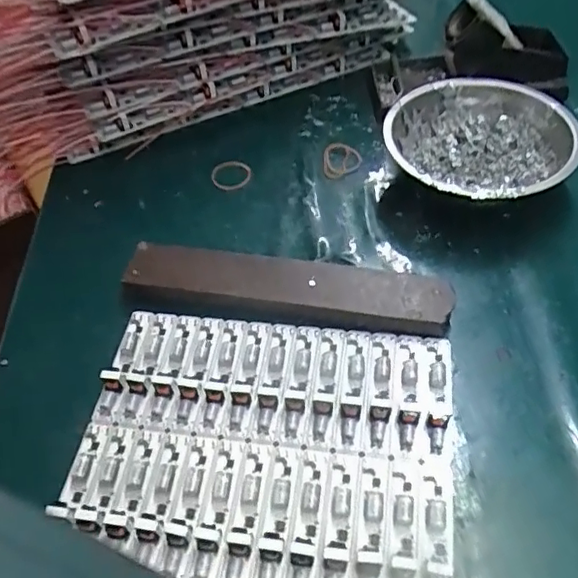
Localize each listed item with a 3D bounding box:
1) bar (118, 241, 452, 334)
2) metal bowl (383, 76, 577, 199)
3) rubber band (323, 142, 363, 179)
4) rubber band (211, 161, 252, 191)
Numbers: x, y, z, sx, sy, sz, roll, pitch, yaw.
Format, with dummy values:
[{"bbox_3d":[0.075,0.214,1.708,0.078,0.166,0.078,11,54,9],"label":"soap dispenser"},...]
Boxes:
[{"bbox_3d":[-0.004,-0.001,0.347,0.196,0.014,0.035,8,54,11],"label":"bar"},{"bbox_3d":[0.127,-0.092,0.390,0.119,0.041,0.123,-2,53,3],"label":"metal bowl"},{"bbox_3d":[0.040,-0.098,0.430,0.029,0.006,0.036,2,61,2],"label":"rubber band"},{"bbox_3d":[-0.043,-0.086,0.424,0.030,0.004,0.029,-8,52,-1],"label":"rubber band"}]

